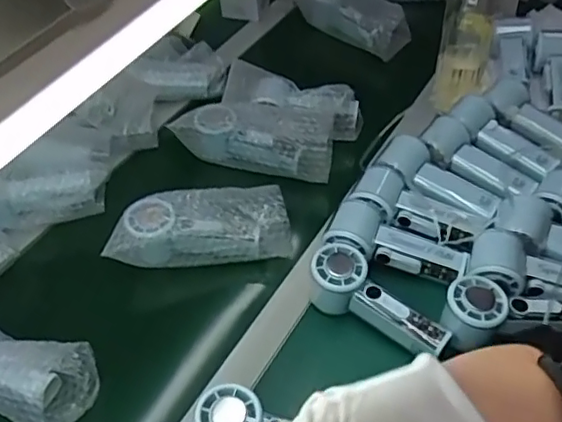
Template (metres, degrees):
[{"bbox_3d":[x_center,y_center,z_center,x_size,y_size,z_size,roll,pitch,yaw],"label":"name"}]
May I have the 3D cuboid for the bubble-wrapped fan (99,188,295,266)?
[{"bbox_3d":[-0.092,0.017,0.673,0.196,0.059,0.067,-8,49,-4],"label":"bubble-wrapped fan"}]

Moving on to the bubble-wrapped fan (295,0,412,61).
[{"bbox_3d":[0.115,-0.339,0.996,0.209,0.076,0.070,35,59,29],"label":"bubble-wrapped fan"}]

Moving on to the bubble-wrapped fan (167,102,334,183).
[{"bbox_3d":[-0.029,-0.105,0.784,0.199,0.062,0.082,11,50,13],"label":"bubble-wrapped fan"}]

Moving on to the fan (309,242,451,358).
[{"bbox_3d":[0.101,0.093,0.602,0.151,0.062,0.061,23,54,22],"label":"fan"}]

